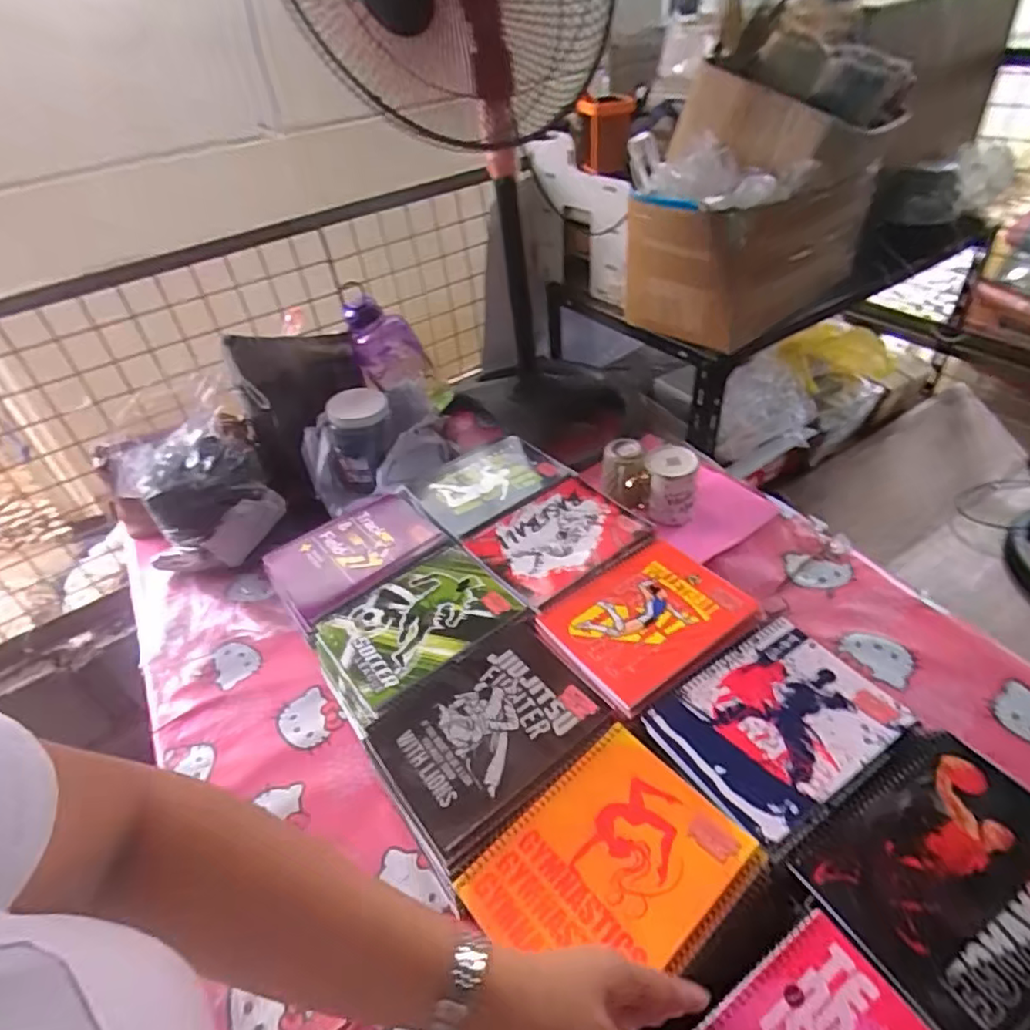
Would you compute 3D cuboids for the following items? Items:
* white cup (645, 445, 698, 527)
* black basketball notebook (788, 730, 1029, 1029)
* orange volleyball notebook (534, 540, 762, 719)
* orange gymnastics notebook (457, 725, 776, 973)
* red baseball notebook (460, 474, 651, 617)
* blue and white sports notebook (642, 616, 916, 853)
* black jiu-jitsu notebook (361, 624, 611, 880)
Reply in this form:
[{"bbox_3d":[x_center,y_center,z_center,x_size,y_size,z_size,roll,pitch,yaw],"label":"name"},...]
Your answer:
[{"bbox_3d":[0.238,-0.049,0.935,0.080,0.086,0.080,3,41,13],"label":"white cup"},{"bbox_3d":[0.340,0.270,0.463,0.196,0.009,0.162,-27,44,-21],"label":"black basketball notebook"},{"bbox_3d":[0.143,0.110,0.675,0.204,0.008,0.164,-30,45,-24],"label":"orange volleyball notebook"},{"bbox_3d":[0.075,0.281,0.483,0.195,0.008,0.154,-32,46,-26],"label":"orange gymnastics notebook"},{"bbox_3d":[0.055,0.026,0.788,0.199,0.010,0.163,-32,46,-26],"label":"red baseball notebook"},{"bbox_3d":[0.242,0.193,0.572,0.200,0.007,0.152,-26,43,-20],"label":"blue and white sports notebook"},{"bbox_3d":[-0.022,0.206,0.593,0.205,0.010,0.158,-30,45,-24],"label":"black jiu-jitsu notebook"}]

